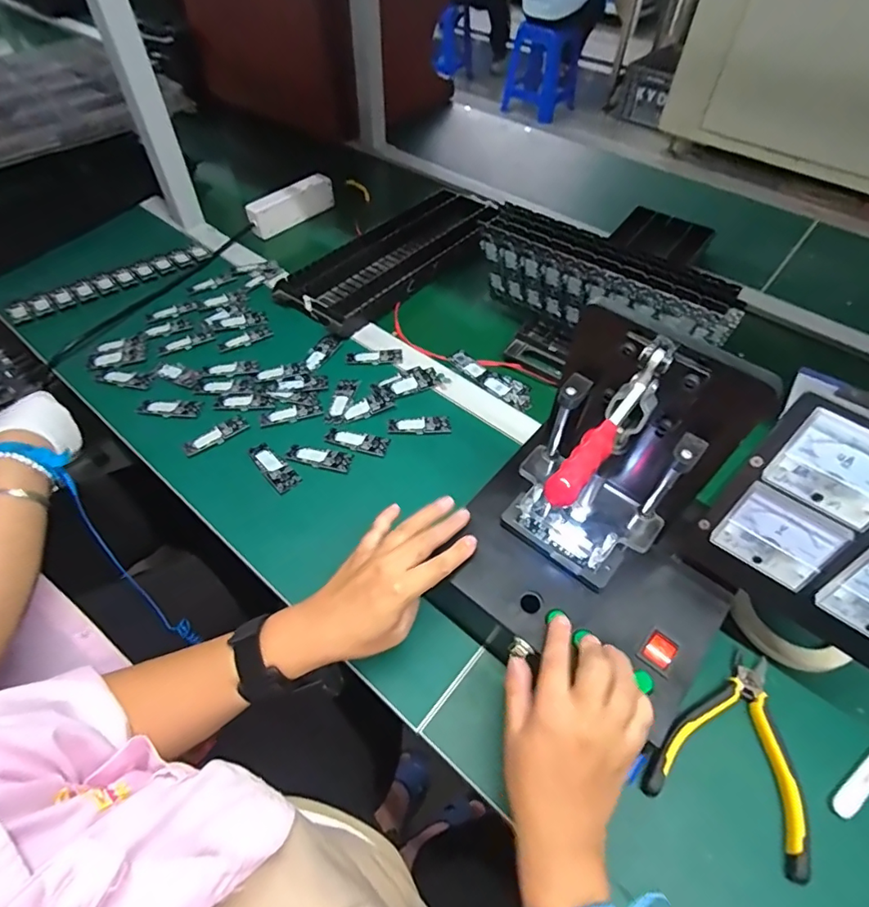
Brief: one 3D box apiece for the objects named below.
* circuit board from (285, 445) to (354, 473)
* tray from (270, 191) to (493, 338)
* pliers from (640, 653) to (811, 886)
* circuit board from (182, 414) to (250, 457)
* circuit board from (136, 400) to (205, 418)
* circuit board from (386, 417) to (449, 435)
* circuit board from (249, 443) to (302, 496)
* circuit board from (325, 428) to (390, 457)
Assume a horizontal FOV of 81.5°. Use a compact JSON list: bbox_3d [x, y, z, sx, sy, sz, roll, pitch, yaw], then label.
[{"bbox_3d":[-0.127,0.005,0.557,0.070,0.004,0.024,11,53,6],"label":"circuit board"},{"bbox_3d":[-0.045,-0.321,0.792,0.146,0.026,0.413,36,59,22],"label":"tray"},{"bbox_3d":[0.236,0.223,0.399,0.107,0.023,0.141,24,56,17],"label":"pliers"},{"bbox_3d":[-0.249,-0.022,0.572,0.072,0.004,0.025,-33,61,-24],"label":"circuit board"},{"bbox_3d":[-0.313,-0.054,0.598,0.069,0.005,0.027,6,53,2],"label":"circuit board"},{"bbox_3d":[-0.018,-0.032,0.586,0.072,0.004,0.025,-4,53,-6],"label":"circuit board"},{"bbox_3d":[-0.176,0.015,0.550,0.027,0.004,0.070,-37,62,-26],"label":"circuit board"},{"bbox_3d":[-0.087,-0.014,0.573,0.069,0.004,0.025,13,54,8],"label":"circuit board"}]

